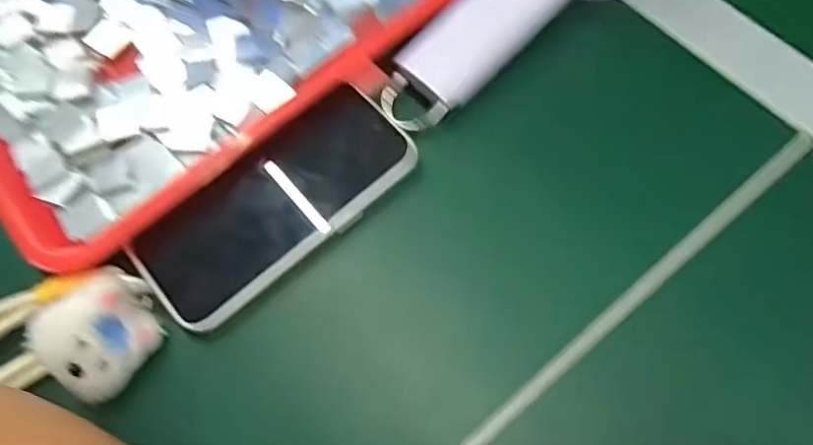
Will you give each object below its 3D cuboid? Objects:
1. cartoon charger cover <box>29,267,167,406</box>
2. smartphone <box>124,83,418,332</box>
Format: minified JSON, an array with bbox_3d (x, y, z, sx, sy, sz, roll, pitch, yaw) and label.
[{"bbox_3d":[-0.142,0.051,0.283,0.049,0.028,0.039,-41,69,-15],"label":"cartoon charger cover"},{"bbox_3d":[-0.067,-0.010,0.321,0.147,0.015,0.065,-39,72,-8],"label":"smartphone"}]

